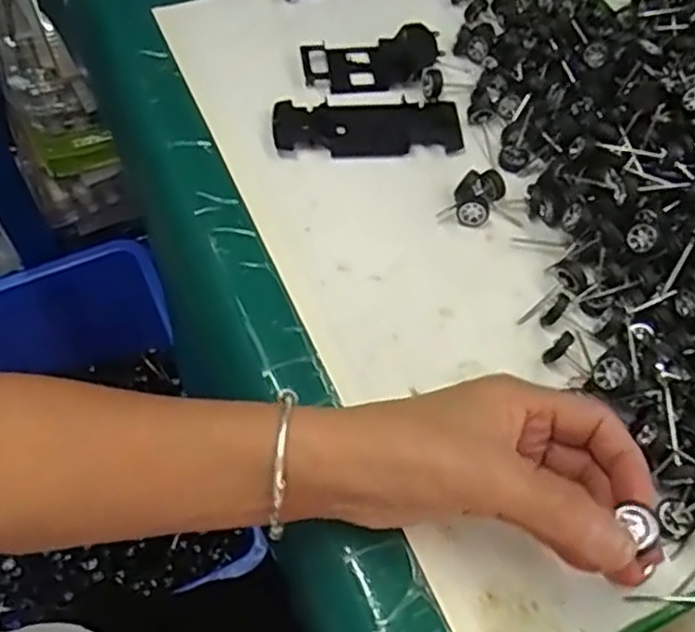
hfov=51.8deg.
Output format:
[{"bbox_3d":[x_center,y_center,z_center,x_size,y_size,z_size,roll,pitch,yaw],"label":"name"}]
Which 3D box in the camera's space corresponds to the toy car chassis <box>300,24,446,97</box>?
[{"bbox_3d":[0.017,-0.181,0.508,0.094,0.013,0.050,-11,60,-9],"label":"toy car chassis"}]

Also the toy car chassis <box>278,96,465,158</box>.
[{"bbox_3d":[0.014,-0.127,0.479,0.123,0.008,0.045,-3,59,-4],"label":"toy car chassis"}]

